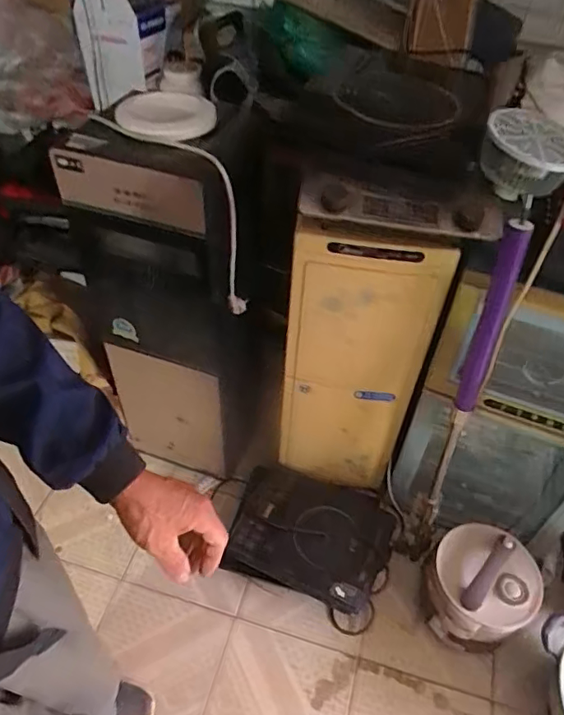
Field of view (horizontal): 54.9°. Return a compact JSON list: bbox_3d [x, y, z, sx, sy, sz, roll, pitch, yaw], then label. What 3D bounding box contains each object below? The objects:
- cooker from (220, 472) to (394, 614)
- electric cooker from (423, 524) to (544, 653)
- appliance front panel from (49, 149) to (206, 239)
[{"bbox_3d":[0.070,0.459,1.376,0.394,0.076,0.295,13,49,10],"label":"cooker"},{"bbox_3d":[0.451,0.550,1.266,0.218,0.240,0.235,1,48,-1],"label":"electric cooker"},{"bbox_3d":[-0.273,-0.288,0.942,0.308,0.121,0.014,19,50,15],"label":"appliance front panel"}]

